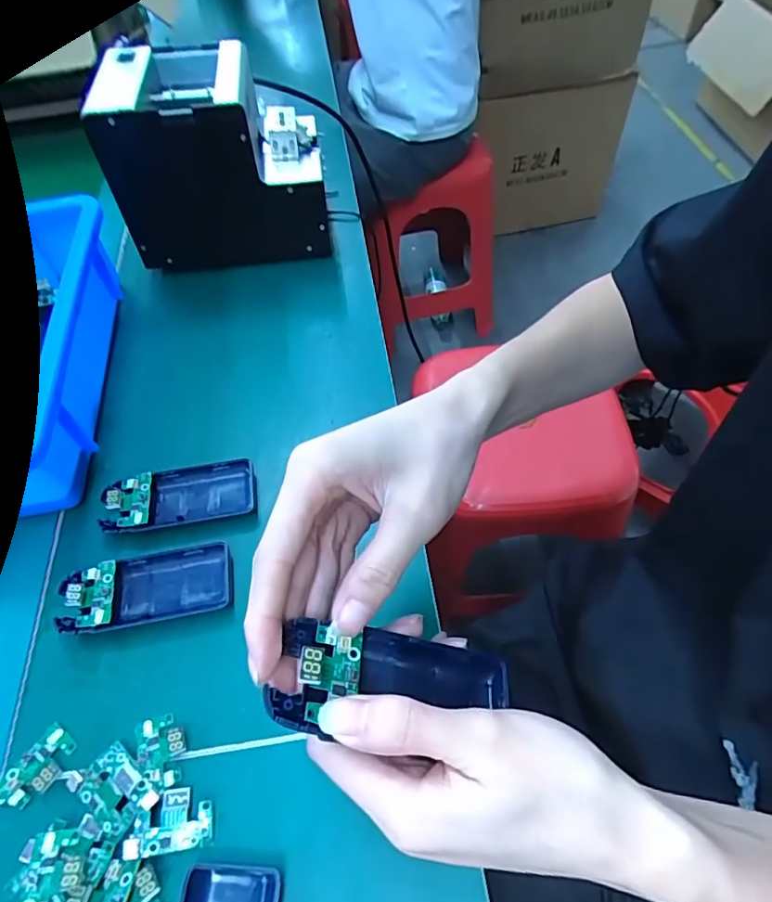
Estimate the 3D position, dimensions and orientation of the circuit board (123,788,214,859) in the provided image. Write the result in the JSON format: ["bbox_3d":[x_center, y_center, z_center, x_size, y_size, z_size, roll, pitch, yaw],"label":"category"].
[{"bbox_3d":[-0.108,0.185,0.265,0.039,0.009,0.026,-8,56,-1],"label":"circuit board"}]

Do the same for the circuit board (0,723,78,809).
[{"bbox_3d":[-0.186,0.169,0.280,0.025,0.008,0.040,26,62,20],"label":"circuit board"}]

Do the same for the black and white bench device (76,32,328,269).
[{"bbox_3d":[-0.148,-0.262,0.496,0.172,0.152,0.121,-6,56,0],"label":"black and white bench device"}]

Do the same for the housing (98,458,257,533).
[{"bbox_3d":[-0.143,0.031,0.368,0.099,0.022,0.045,-12,56,-3],"label":"housing"}]

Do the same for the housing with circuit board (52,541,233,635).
[{"bbox_3d":[-0.149,0.086,0.331,0.102,0.021,0.045,-11,56,-3],"label":"housing with circuit board"}]

